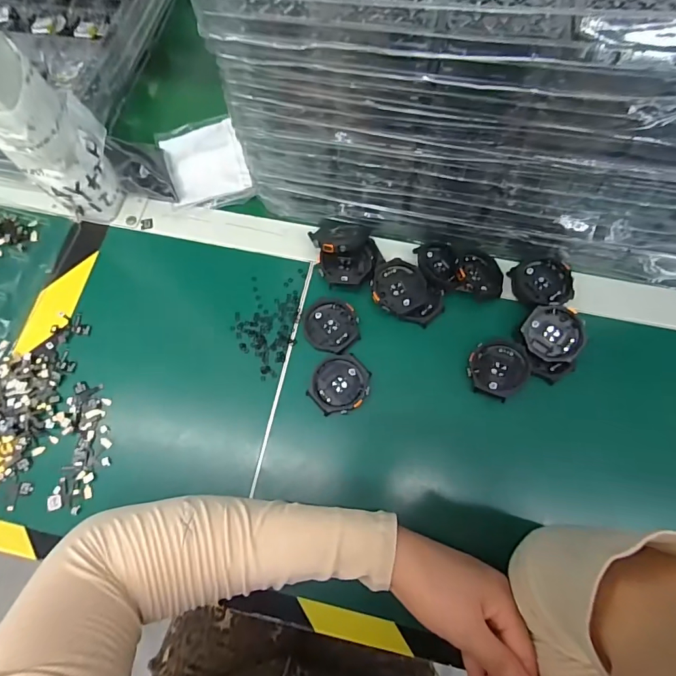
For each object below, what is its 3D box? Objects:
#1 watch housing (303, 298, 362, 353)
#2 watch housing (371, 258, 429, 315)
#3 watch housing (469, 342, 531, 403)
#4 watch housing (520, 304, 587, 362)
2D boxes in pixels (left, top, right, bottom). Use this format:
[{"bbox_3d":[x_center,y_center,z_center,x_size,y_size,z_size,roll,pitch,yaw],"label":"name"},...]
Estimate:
[{"bbox_3d":[-0.005,-0.012,0.382,0.051,0.008,0.047,0,71,1],"label":"watch housing"},{"bbox_3d":[0.055,-0.047,0.380,0.048,0.011,0.048,0,71,1],"label":"watch housing"},{"bbox_3d":[0.140,0.026,0.362,0.047,0.009,0.052,18,71,26],"label":"watch housing"},{"bbox_3d":[0.186,-0.003,0.358,0.048,0.015,0.046,3,71,2],"label":"watch housing"}]

